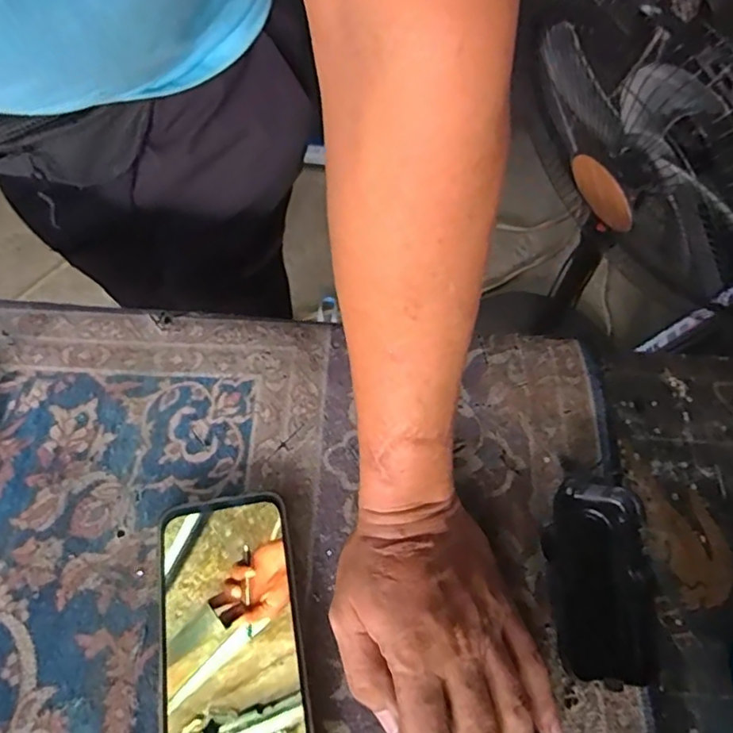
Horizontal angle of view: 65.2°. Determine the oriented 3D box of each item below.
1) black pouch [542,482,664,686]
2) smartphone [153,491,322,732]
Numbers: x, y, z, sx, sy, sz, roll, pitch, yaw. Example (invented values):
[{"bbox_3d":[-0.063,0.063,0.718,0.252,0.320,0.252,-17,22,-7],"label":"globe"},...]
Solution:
[{"bbox_3d":[0.137,0.123,0.338,0.051,0.026,0.111,5,60,-1],"label":"black pouch"},{"bbox_3d":[-0.074,0.154,0.318,0.079,0.011,0.162,-10,61,-9],"label":"smartphone"}]

